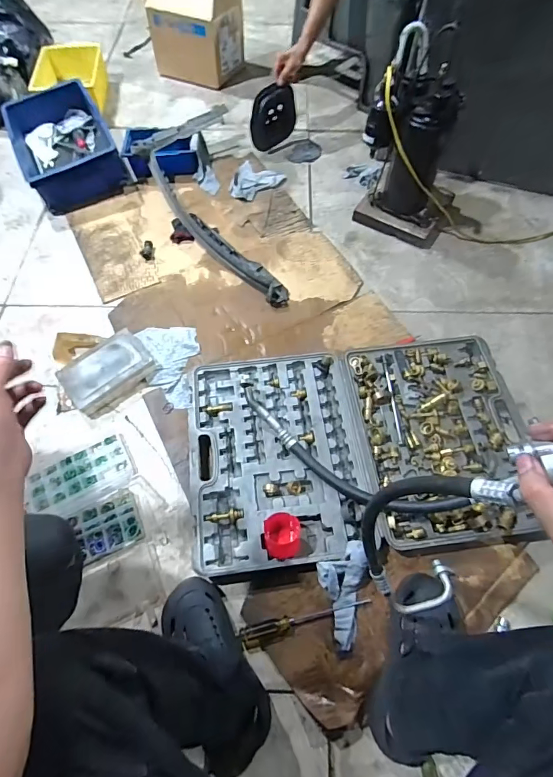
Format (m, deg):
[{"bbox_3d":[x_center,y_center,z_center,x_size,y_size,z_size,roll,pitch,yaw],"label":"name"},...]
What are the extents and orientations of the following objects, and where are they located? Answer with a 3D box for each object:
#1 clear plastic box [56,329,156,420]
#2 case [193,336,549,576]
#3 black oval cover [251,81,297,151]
[{"bbox_3d":[-0.392,-0.042,0.949,0.202,0.041,0.147,-41,68,-20],"label":"clear plastic box"},{"bbox_3d":[0.177,0.112,0.863,0.698,0.052,0.446,-6,61,-4],"label":"case"},{"bbox_3d":[-0.011,-0.915,1.385,0.059,0.166,0.176,39,67,19],"label":"black oval cover"}]

